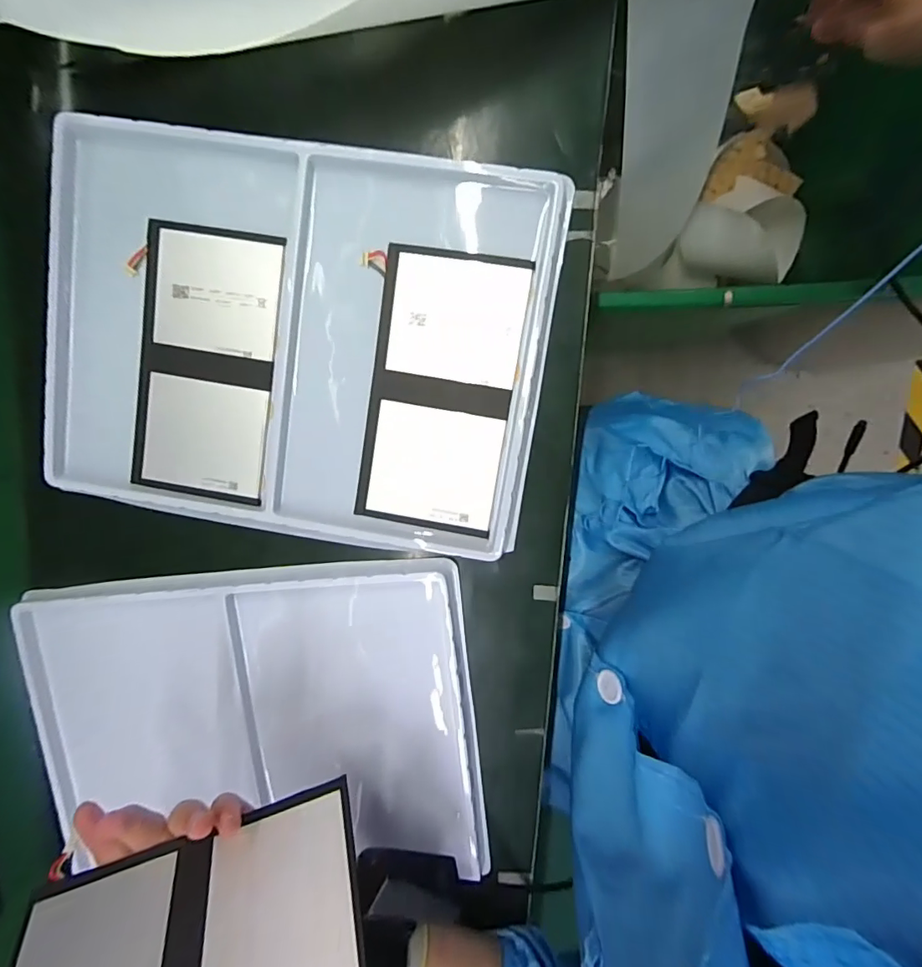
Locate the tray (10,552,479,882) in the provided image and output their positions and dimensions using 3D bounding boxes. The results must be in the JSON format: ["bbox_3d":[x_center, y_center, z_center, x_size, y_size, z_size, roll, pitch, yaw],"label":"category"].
[{"bbox_3d":[-0.154,0.167,0.356,0.326,0.023,0.215,-3,98,7],"label":"tray"}]

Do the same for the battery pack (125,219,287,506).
[{"bbox_3d":[-0.169,-0.077,0.327,0.092,0.006,0.172,10,100,5],"label":"battery pack"}]

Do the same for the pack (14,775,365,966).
[{"bbox_3d":[-0.137,0.226,0.248,0.168,0.085,0.009,-16,134,-10],"label":"pack"}]

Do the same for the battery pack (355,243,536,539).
[{"bbox_3d":[-0.013,-0.056,0.315,0.091,0.007,0.171,9,99,5],"label":"battery pack"}]

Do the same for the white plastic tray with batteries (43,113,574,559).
[{"bbox_3d":[-0.108,-0.088,0.316,0.319,0.018,0.233,9,97,5],"label":"white plastic tray with batteries"}]

